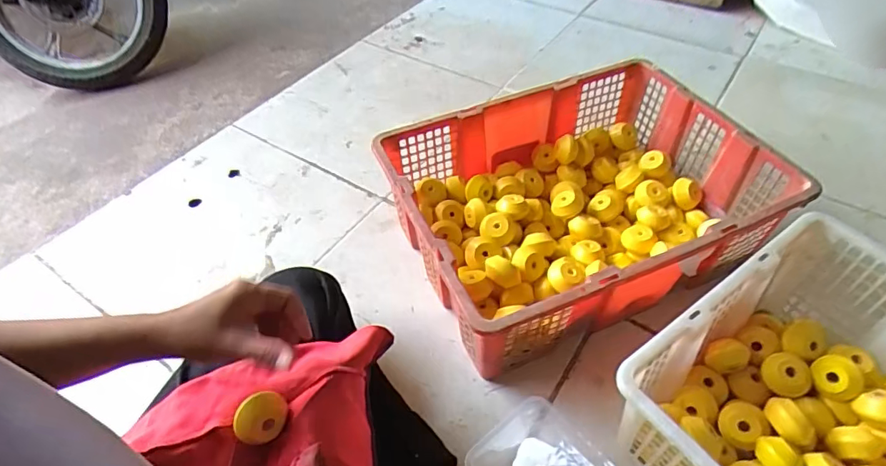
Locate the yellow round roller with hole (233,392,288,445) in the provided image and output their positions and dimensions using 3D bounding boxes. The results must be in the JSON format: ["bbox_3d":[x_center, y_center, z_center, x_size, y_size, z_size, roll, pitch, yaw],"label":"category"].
[{"bbox_3d":[-0.168,0.172,0.465,0.045,0.015,0.046,-1,92,-21],"label":"yellow round roller with hole"}]

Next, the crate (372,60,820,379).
[{"bbox_3d":[0.185,-0.033,0.717,0.480,0.174,0.352,-22,51,-16],"label":"crate"}]

